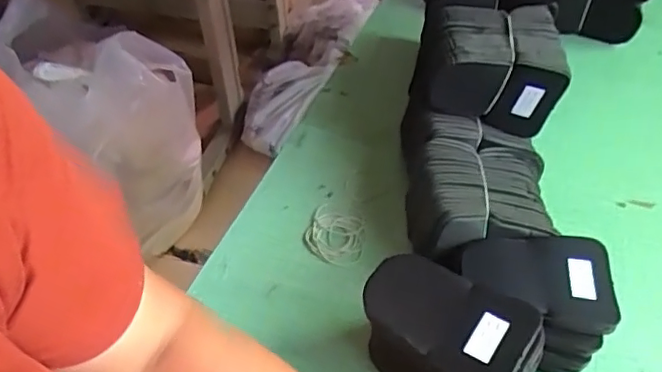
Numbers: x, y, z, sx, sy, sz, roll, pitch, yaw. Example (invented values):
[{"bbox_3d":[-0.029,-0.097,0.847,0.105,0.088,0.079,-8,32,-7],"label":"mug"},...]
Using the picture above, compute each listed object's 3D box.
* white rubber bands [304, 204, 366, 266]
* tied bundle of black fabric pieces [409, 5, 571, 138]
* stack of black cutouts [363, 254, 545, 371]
[{"bbox_3d":[0.006,0.056,0.663,0.067,0.006,0.070,15,52,13],"label":"white rubber bands"},{"bbox_3d":[0.180,-0.141,0.664,0.153,0.096,0.118,5,48,6],"label":"tied bundle of black fabric pieces"},{"bbox_3d":[0.095,0.151,0.509,0.151,0.112,0.108,28,56,23],"label":"stack of black cutouts"}]

